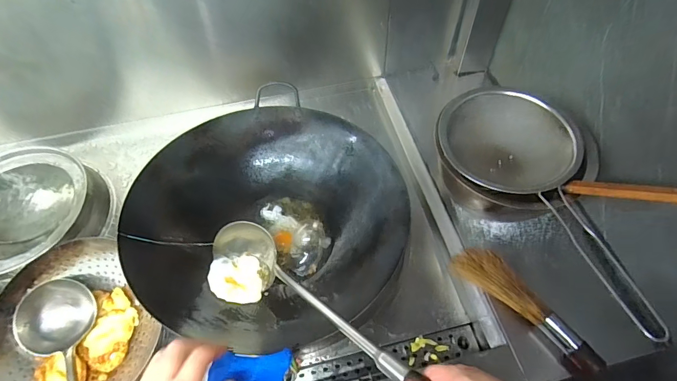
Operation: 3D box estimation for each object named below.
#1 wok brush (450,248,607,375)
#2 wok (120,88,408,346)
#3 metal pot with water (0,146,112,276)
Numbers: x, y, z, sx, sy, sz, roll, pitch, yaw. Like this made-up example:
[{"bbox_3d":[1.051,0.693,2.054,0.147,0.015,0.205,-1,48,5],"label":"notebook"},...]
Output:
[{"bbox_3d":[0.325,0.202,0.674,0.053,0.058,0.280,-36,61,-21],"label":"wok brush"},{"bbox_3d":[-0.115,0.040,0.741,0.478,0.153,0.456,5,55,5],"label":"wok"},{"bbox_3d":[-0.697,0.044,0.847,0.297,0.087,0.310,-1,55,1],"label":"metal pot with water"}]

